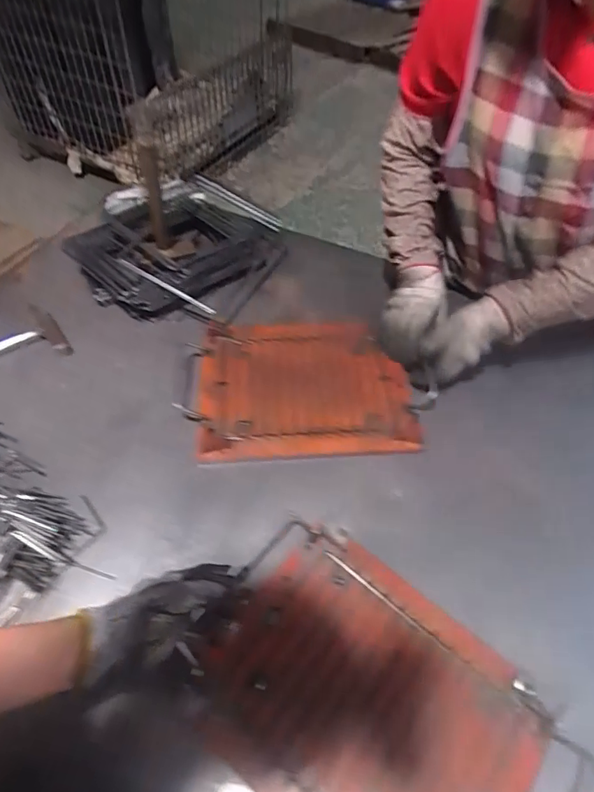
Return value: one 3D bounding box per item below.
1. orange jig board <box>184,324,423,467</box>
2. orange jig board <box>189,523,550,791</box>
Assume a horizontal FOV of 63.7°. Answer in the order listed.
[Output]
[{"bbox_3d":[0.002,-0.018,0.706,0.310,0.027,0.241,-4,54,-5],"label":"orange jig board"},{"bbox_3d":[0.066,0.295,0.462,0.298,0.017,0.235,33,59,20],"label":"orange jig board"}]

